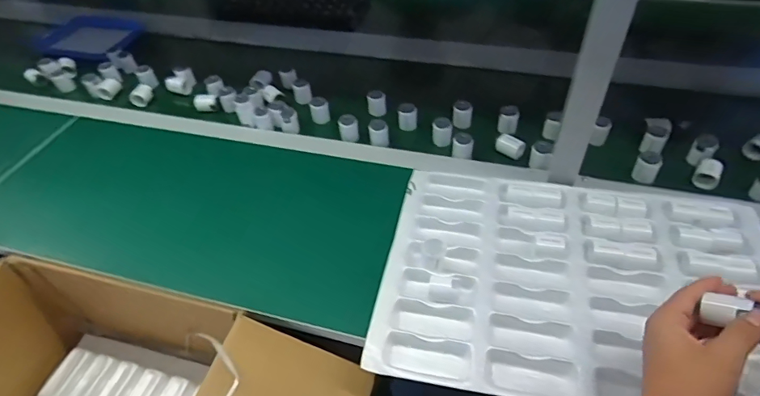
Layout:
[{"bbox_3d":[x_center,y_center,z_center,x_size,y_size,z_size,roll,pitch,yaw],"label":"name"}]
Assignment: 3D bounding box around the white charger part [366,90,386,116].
[{"bbox_3d":[-0.006,-0.176,0.860,0.033,0.041,0.033,-3,48,1],"label":"white charger part"}]

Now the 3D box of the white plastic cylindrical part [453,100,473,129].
[{"bbox_3d":[0.145,-0.148,0.826,0.033,0.046,0.031,5,49,8],"label":"white plastic cylindrical part"}]

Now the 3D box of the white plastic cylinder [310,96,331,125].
[{"bbox_3d":[-0.110,-0.162,0.859,0.033,0.038,0.033,-10,48,-6],"label":"white plastic cylinder"}]

